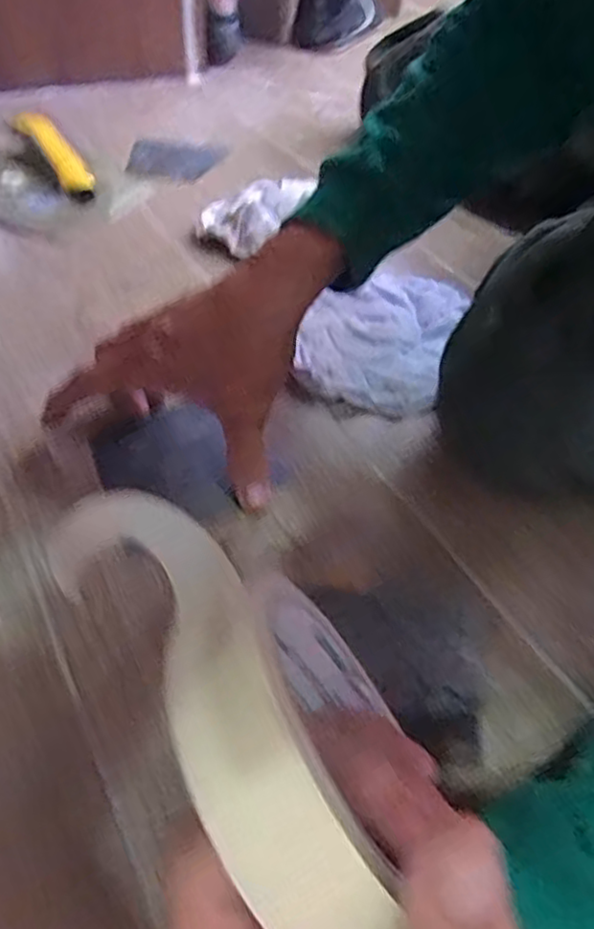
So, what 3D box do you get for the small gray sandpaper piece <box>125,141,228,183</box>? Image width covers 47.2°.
[{"bbox_3d":[-0.131,-0.332,0.743,0.100,0.006,0.095,4,48,-4],"label":"small gray sandpaper piece"}]

